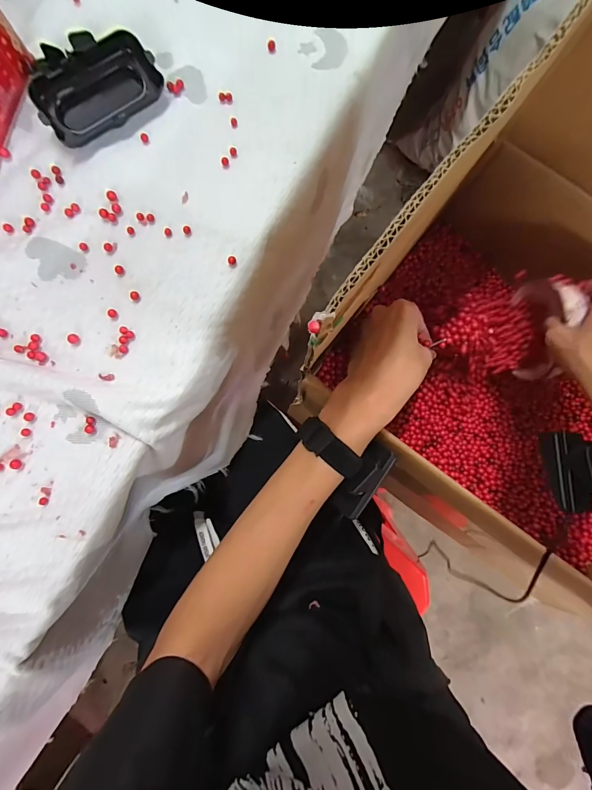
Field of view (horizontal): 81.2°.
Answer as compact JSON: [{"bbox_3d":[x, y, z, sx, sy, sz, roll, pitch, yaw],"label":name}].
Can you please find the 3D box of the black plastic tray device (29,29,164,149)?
[{"bbox_3d":[-0.182,-0.279,0.314,0.110,0.036,0.055,-40,84,-5],"label":"black plastic tray device"}]

